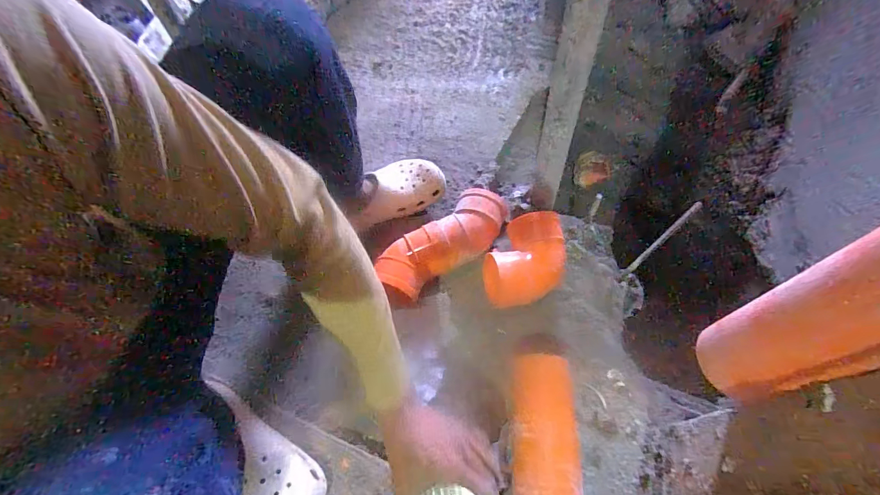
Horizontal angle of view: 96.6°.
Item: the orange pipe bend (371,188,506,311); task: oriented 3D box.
[{"bbox_3d":[0.008,0.002,0.675,0.254,0.081,0.105,-34,64,-15],"label":"orange pipe bend"}]

